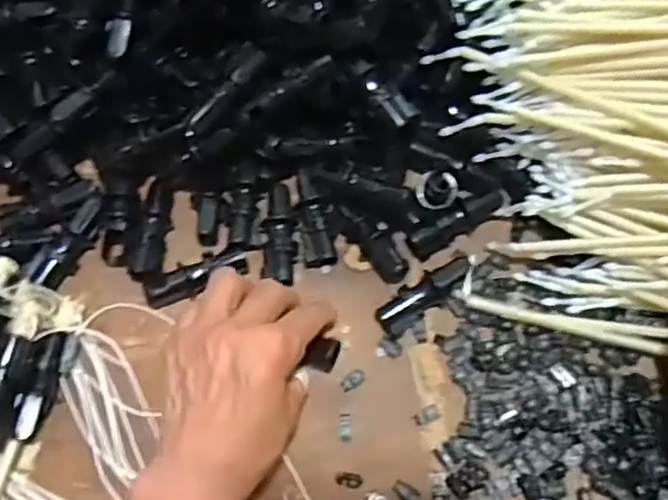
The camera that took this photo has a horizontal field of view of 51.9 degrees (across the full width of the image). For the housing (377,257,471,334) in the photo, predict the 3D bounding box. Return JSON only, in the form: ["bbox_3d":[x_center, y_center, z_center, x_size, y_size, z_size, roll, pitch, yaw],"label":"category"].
[{"bbox_3d":[0.059,0.027,0.430,0.067,0.021,0.020,-32,74,-10],"label":"housing"}]

